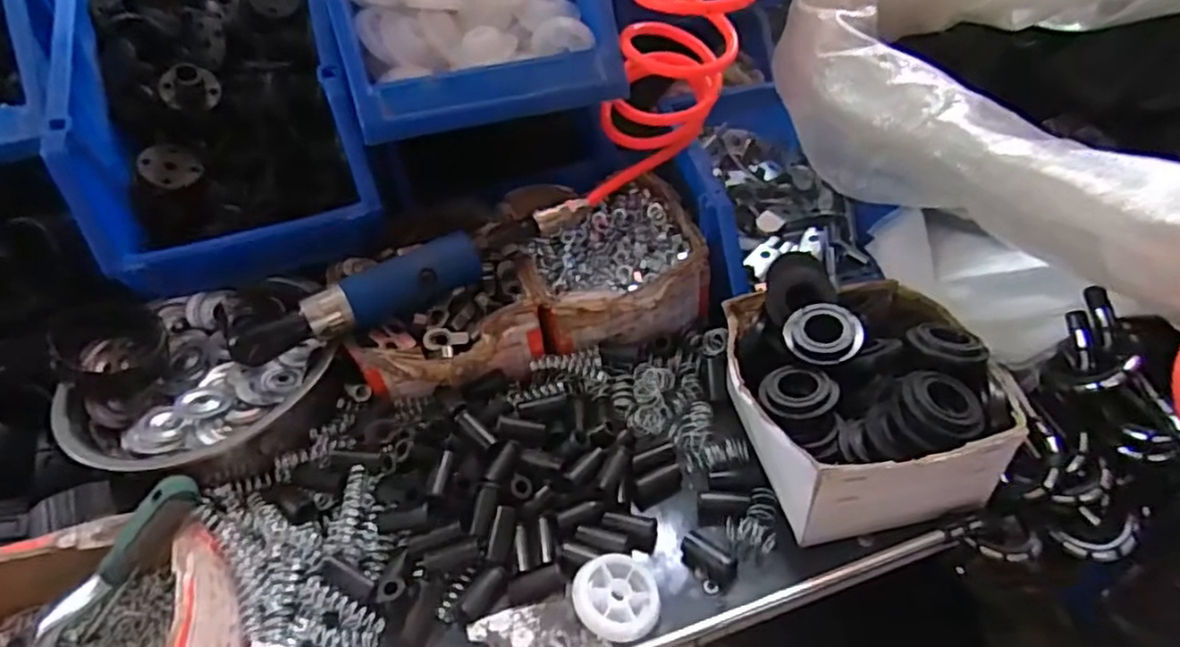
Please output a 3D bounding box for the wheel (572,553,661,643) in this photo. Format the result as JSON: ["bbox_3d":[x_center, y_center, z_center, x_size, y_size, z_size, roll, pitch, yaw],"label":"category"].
[{"bbox_3d":[0.015,0.155,0.384,0.048,0.012,0.048,6,48,-7],"label":"wheel"}]

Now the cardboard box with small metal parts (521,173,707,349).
[{"bbox_3d":[0.013,-0.053,0.559,0.140,0.057,0.154,-13,44,-8],"label":"cardboard box with small metal parts"}]

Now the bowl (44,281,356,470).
[{"bbox_3d":[-0.277,0.030,0.483,0.171,0.056,0.157,-3,43,3],"label":"bowl"}]

